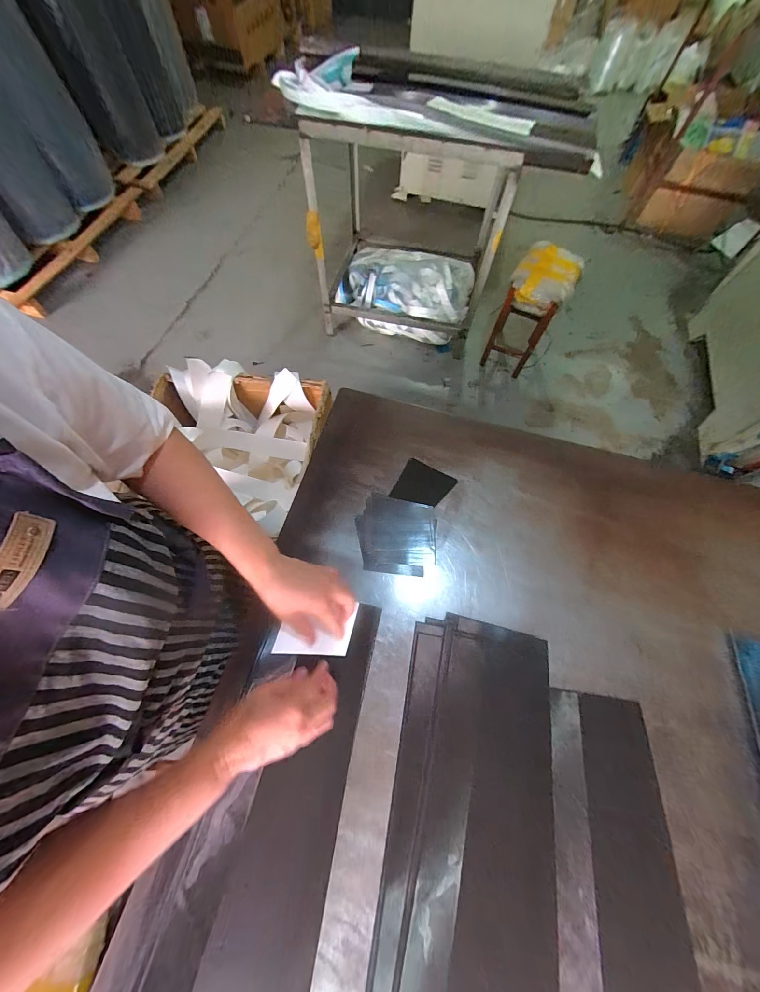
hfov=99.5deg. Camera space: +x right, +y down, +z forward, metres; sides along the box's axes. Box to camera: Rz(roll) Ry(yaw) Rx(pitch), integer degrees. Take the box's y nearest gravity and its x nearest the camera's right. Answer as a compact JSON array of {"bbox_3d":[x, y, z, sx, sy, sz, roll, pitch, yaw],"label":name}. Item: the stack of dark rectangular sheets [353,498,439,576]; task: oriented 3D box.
[{"bbox_3d":[0.028,0.066,0.549,0.132,0.004,0.131,5,67,2],"label":"stack of dark rectangular sheets"}]

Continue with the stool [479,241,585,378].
[{"bbox_3d":[0.717,-0.884,1.559,0.251,0.476,0.305,27,69,9],"label":"stool"}]

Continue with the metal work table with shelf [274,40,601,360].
[{"bbox_3d":[0.181,-1.238,1.457,1.116,0.792,0.521,14,68,4],"label":"metal work table with shelf"}]

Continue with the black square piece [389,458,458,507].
[{"bbox_3d":[0.080,-0.017,0.588,0.094,0.004,0.087,25,66,12],"label":"black square piece"}]

